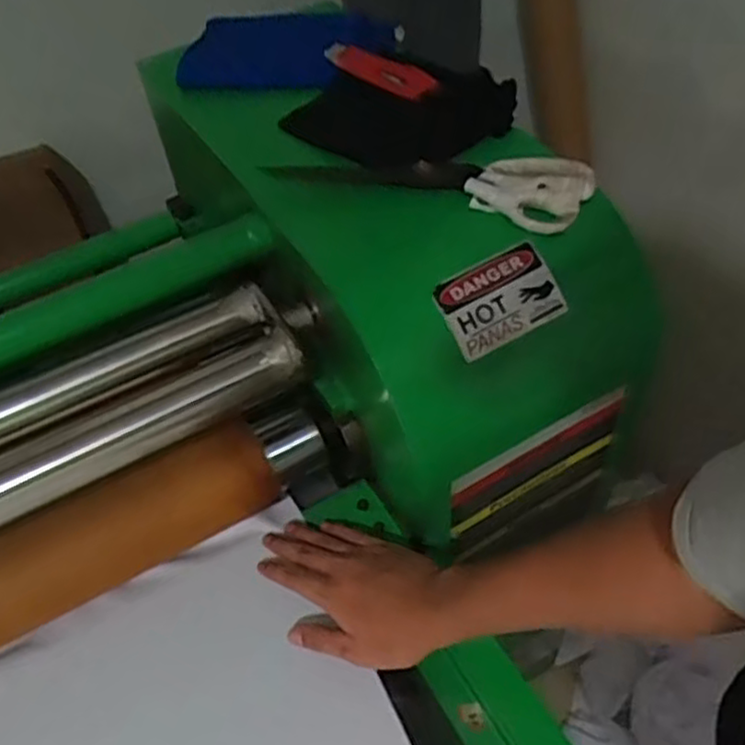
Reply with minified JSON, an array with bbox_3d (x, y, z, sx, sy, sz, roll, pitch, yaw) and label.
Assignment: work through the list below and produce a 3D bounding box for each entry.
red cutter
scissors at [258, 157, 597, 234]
[{"bbox_3d":[0.004,-0.329,0.797,0.153,0.032,0.023,33,59,30],"label":"red cutter"},{"bbox_3d":[0.051,-0.184,0.686,0.287,0.024,0.083,13,51,17],"label":"scissors"}]

